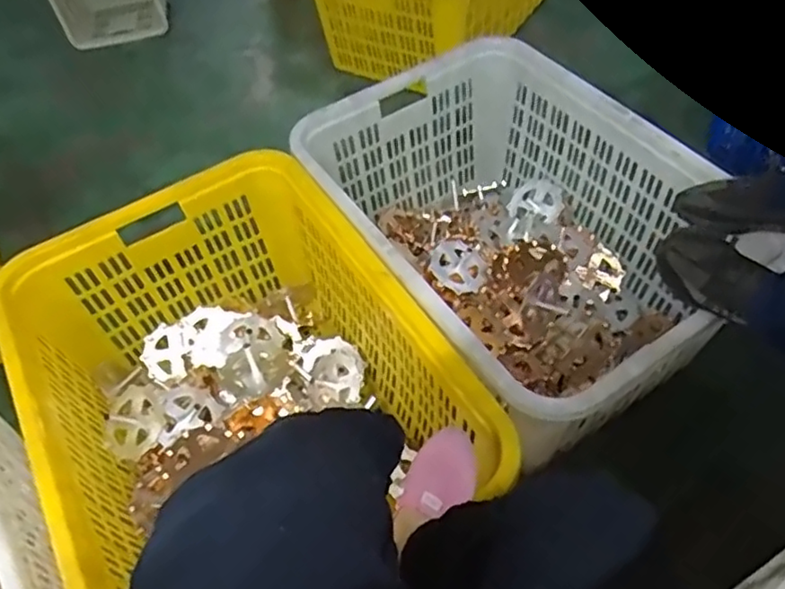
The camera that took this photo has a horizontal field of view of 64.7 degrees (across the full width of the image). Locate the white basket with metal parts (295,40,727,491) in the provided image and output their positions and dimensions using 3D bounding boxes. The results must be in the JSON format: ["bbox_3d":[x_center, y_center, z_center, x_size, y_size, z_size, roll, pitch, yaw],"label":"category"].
[{"bbox_3d":[0.227,-0.109,1.233,0.606,0.342,0.785,-31,60,-19],"label":"white basket with metal parts"}]

